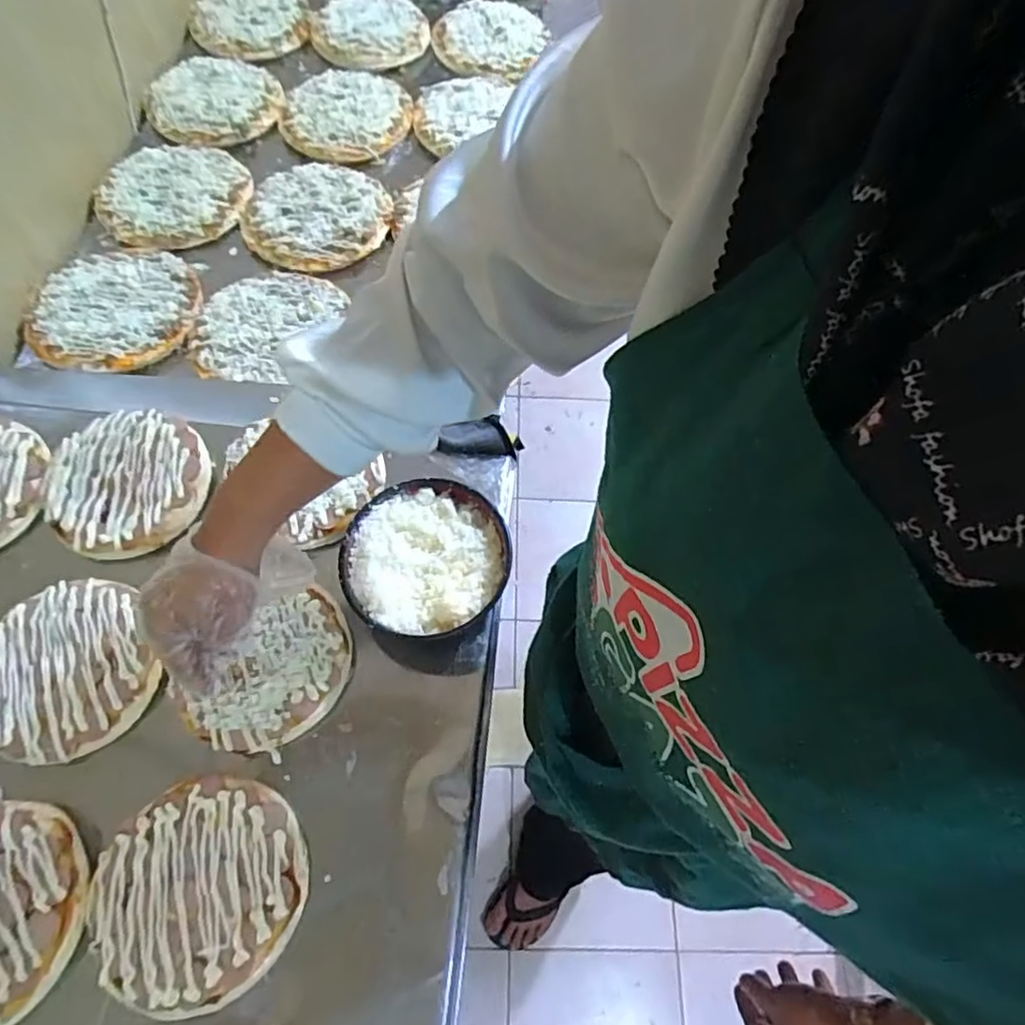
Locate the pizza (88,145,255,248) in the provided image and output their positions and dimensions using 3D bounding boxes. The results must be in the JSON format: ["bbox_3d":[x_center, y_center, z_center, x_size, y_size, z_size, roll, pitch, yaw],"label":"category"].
[{"bbox_3d":[-0.488,-0.467,0.905,0.194,0.025,0.211,1,63,-3],"label":"pizza"}]

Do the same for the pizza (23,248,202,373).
[{"bbox_3d":[-0.512,-0.266,0.803,0.197,0.018,0.203,1,63,-3],"label":"pizza"}]

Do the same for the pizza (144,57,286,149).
[{"bbox_3d":[-0.477,-0.670,1.005,0.187,0.031,0.203,1,63,-3],"label":"pizza"}]

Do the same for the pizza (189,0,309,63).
[{"bbox_3d":[-0.469,-0.892,1.121,0.217,0.032,0.200,1,63,-3],"label":"pizza"}]

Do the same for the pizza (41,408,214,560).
[{"bbox_3d":[-0.372,-0.032,0.601,0.146,0.029,0.139,1,63,-3],"label":"pizza"}]

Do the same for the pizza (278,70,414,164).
[{"bbox_3d":[-0.270,-0.651,1.014,0.207,0.031,0.194,1,63,-3],"label":"pizza"}]

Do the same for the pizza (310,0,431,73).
[{"bbox_3d":[-0.253,-0.864,1.102,0.203,0.024,0.217,-7,64,-7],"label":"pizza"}]

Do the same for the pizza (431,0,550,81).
[{"bbox_3d":[-0.044,-0.866,1.131,0.199,0.026,0.227,7,63,0],"label":"pizza"}]

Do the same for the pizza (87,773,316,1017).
[{"bbox_3d":[-0.232,0.279,0.463,0.148,0.017,0.141,1,63,-3],"label":"pizza"}]

